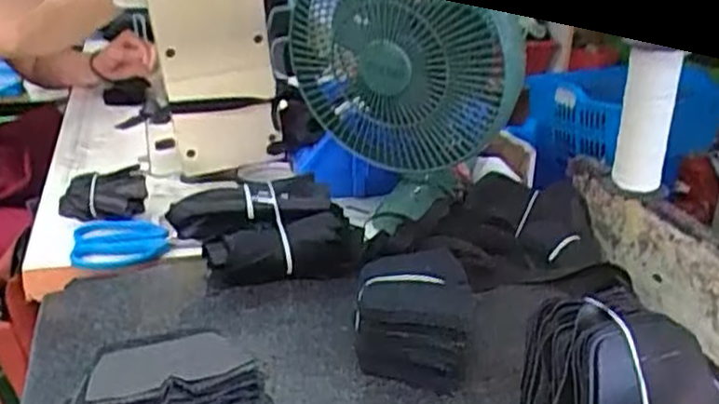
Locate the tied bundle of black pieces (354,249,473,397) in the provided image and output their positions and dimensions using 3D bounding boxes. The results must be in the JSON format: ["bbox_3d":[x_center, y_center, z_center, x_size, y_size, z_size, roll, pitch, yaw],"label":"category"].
[{"bbox_3d":[0.039,0.087,0.572,0.085,0.073,0.093,3,22,2],"label":"tied bundle of black pieces"}]

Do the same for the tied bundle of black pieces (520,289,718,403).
[{"bbox_3d":[0.177,0.118,0.498,0.117,0.089,0.090,-1,22,-9],"label":"tied bundle of black pieces"}]

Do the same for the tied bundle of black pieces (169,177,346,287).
[{"bbox_3d":[-0.092,0.028,0.698,0.163,0.077,0.076,-2,22,-11],"label":"tied bundle of black pieces"}]

